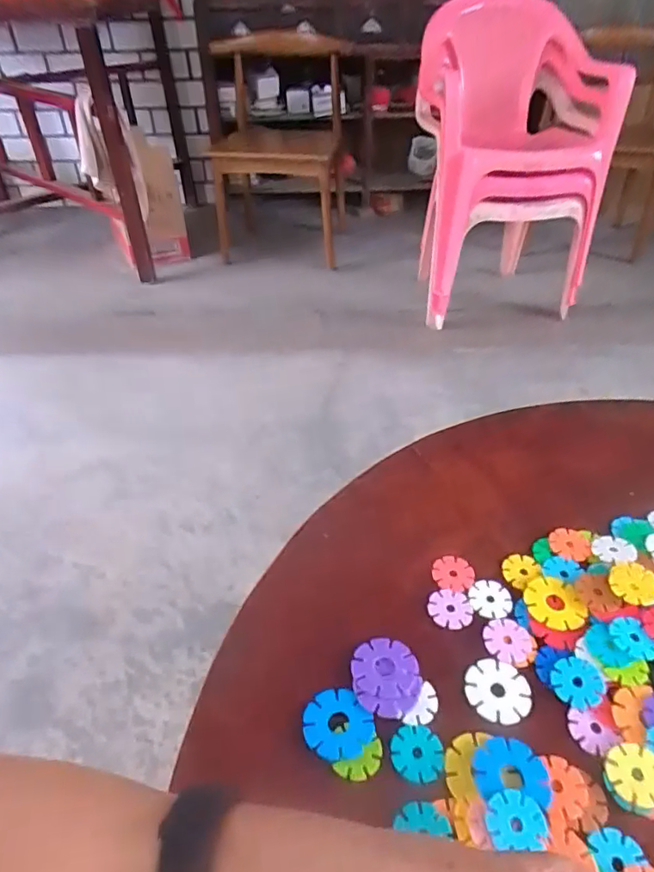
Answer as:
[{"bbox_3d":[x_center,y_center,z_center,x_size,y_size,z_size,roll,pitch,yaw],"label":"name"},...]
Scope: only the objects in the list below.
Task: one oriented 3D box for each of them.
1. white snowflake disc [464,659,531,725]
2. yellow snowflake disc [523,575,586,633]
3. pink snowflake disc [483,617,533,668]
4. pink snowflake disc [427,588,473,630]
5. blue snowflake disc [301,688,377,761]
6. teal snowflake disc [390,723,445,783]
[{"bbox_3d":[0.113,0.169,0.362,0.040,0.004,0.040,-1,41,1],"label":"white snowflake disc"},{"bbox_3d":[0.170,0.124,0.406,0.041,0.005,0.045,-1,41,1],"label":"yellow snowflake disc"},{"bbox_3d":[0.128,0.144,0.387,0.030,0.004,0.033,-1,41,1],"label":"pink snowflake disc"},{"bbox_3d":[0.093,0.130,0.409,0.032,0.004,0.031,-1,41,1],"label":"pink snowflake disc"},{"bbox_3d":[0.006,0.179,0.340,0.041,0.004,0.042,-1,41,1],"label":"blue snowflake disc"},{"bbox_3d":[0.054,0.192,0.331,0.032,0.004,0.031,-1,41,1],"label":"teal snowflake disc"}]

